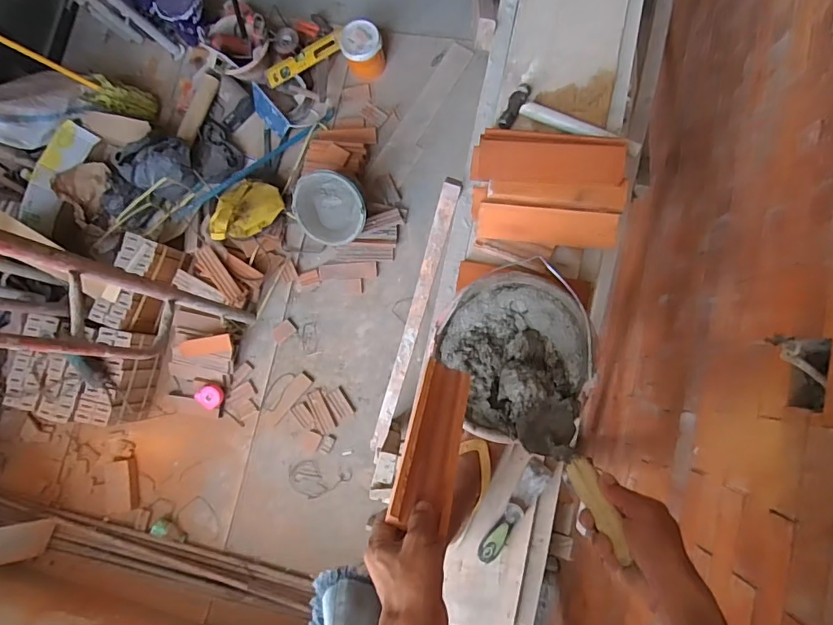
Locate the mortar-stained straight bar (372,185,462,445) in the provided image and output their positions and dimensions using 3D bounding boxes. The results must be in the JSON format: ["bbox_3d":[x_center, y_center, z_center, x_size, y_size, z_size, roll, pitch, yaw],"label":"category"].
[{"bbox_3d":[-0.019,0.067,1.162,0.042,0.030,0.801,18,125,2],"label":"mortar-stained straight bar"}]

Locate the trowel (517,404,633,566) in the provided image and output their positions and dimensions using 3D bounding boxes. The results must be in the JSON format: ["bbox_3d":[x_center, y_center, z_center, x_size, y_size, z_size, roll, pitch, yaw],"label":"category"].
[{"bbox_3d":[0.180,0.173,0.583,0.074,0.220,0.040,-16,112,0],"label":"trowel"}]

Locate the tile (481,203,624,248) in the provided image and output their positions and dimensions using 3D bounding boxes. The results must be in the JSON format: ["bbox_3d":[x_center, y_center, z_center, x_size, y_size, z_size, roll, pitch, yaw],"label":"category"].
[{"bbox_3d":[0.221,-0.147,0.838,0.227,0.015,0.069,9,123,13],"label":"tile"}]

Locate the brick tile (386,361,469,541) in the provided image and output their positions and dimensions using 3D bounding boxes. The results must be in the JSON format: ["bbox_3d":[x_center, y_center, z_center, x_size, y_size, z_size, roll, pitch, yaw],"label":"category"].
[{"bbox_3d":[0.023,0.139,0.564,0.062,0.220,0.014,17,129,2],"label":"brick tile"}]

